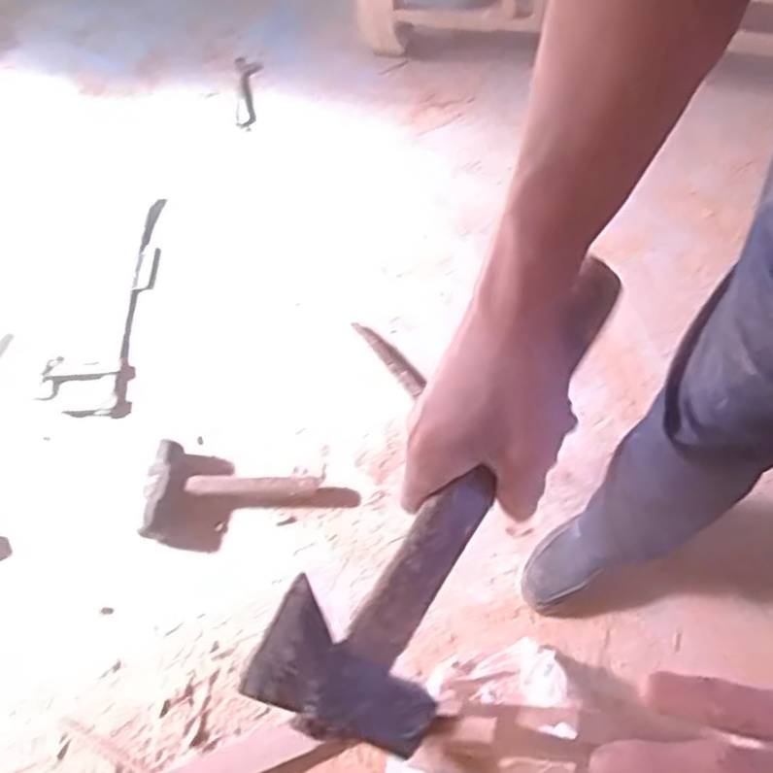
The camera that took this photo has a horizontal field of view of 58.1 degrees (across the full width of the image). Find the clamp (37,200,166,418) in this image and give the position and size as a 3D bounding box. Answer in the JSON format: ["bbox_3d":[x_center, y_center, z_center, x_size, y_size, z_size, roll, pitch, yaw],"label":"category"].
[{"bbox_3d":[-0.578,-0.181,1.445,0.173,0.023,0.556,-4,59,3],"label":"clamp"}]

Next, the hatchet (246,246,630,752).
[{"bbox_3d":[0.051,0.052,0.367,0.082,0.033,0.293,33,73,18],"label":"hatchet"}]

